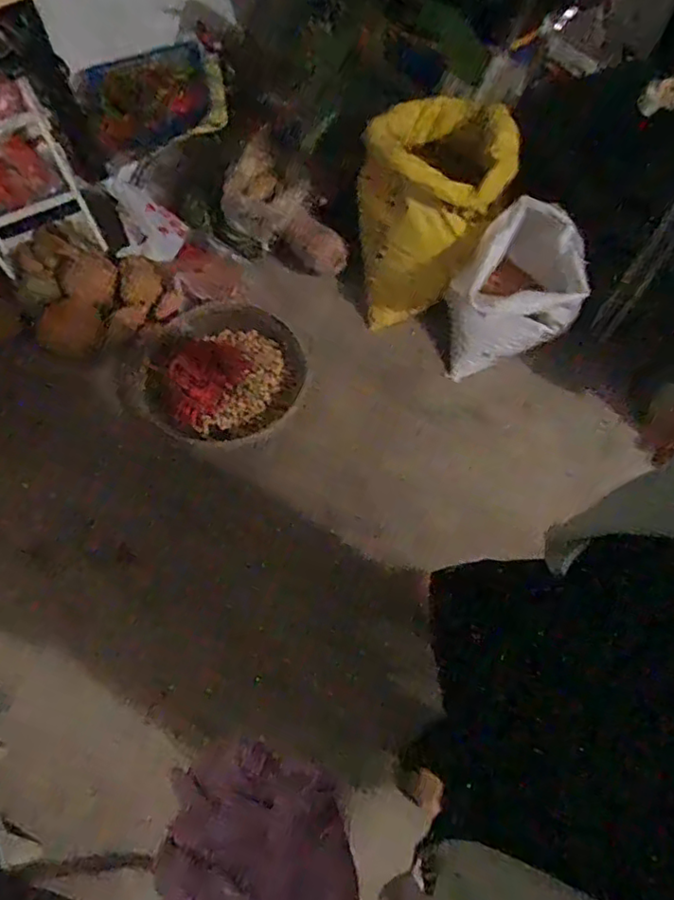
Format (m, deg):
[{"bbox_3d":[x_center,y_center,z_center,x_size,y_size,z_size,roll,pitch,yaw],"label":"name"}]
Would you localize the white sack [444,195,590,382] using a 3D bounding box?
[{"bbox_3d":[0.407,-0.379,1.478,0.253,0.343,0.253,-6,66,-1],"label":"white sack"}]

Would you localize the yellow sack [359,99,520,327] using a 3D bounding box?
[{"bbox_3d":[0.230,-0.583,1.498,0.328,0.400,0.360,-5,66,-1],"label":"yellow sack"}]

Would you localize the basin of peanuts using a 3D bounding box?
[{"bbox_3d":[-0.325,-0.212,1.610,0.431,0.120,0.395,-1,66,2],"label":"basin of peanuts"}]

